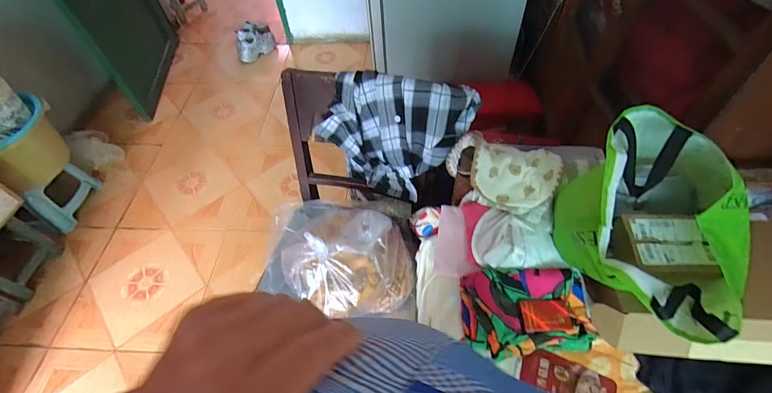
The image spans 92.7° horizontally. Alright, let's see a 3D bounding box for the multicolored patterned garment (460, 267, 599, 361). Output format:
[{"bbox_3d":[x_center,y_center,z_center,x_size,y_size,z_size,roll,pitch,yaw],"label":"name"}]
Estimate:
[{"bbox_3d":[0.266,0.220,0.692,0.238,0.063,0.153,1,55,4],"label":"multicolored patterned garment"}]

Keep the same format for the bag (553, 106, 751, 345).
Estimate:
[{"bbox_3d":[0.461,0.060,0.591,0.267,0.253,0.304,1,55,4],"label":"bag"}]

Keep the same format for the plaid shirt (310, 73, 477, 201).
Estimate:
[{"bbox_3d":[0.022,-0.121,0.871,0.353,0.307,0.114,4,55,6],"label":"plaid shirt"}]

